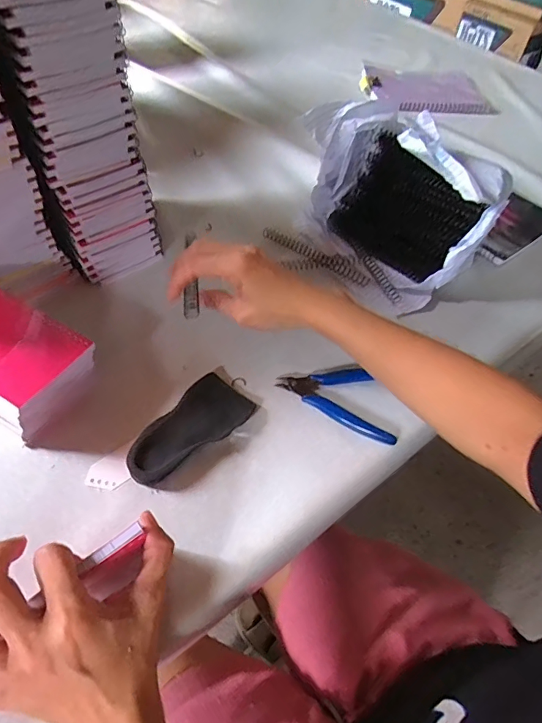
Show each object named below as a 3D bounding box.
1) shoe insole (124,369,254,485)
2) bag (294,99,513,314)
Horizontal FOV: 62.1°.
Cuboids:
[{"bbox_3d":[-0.074,0.060,0.408,0.056,0.019,0.122,38,60,20],"label":"shoe insole"},{"bbox_3d":[0.149,-0.196,0.525,0.123,0.148,0.223,-26,61,-22],"label":"bag"}]

